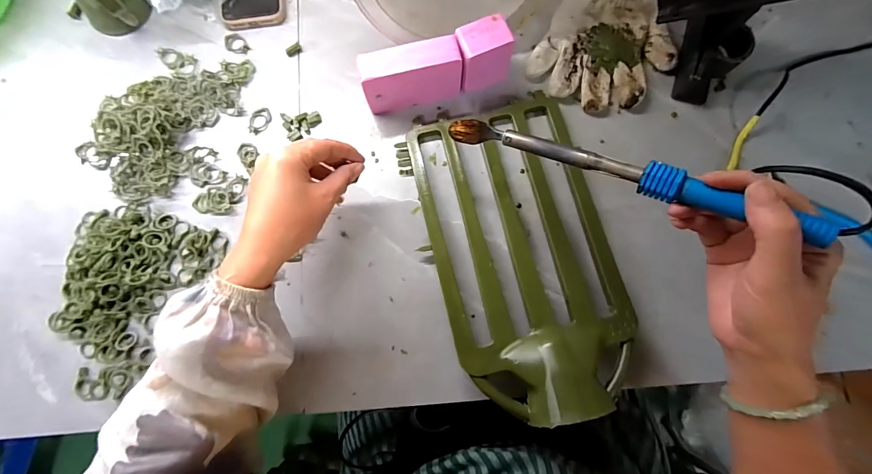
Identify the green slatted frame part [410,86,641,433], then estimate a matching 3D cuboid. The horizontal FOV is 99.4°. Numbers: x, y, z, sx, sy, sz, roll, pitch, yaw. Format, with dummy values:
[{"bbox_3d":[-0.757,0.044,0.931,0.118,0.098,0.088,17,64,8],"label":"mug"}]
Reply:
[{"bbox_3d":[0.085,0.007,0.376,0.187,0.069,0.328,-12,80,-1],"label":"green slatted frame part"}]

